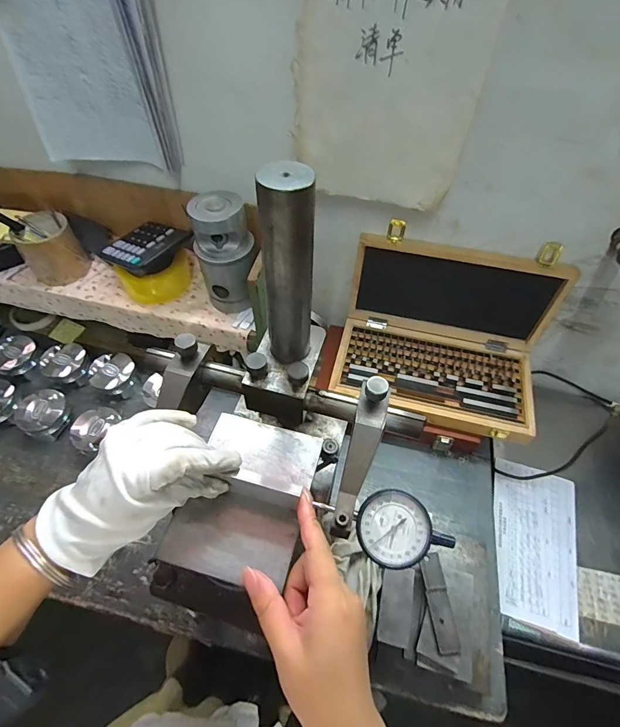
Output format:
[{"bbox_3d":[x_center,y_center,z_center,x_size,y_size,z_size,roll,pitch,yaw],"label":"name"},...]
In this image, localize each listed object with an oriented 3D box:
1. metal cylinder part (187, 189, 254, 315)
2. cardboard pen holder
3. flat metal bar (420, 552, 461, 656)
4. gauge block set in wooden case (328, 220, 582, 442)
[{"bbox_3d":[-0.135,-0.168,0.615,0.083,0.174,0.078,-9,54,-9],"label":"metal cylinder part"},{"bbox_3d":[-0.451,-0.204,0.677,0.091,0.095,0.095,-31,60,-22],"label":"cardboard pen holder"},{"bbox_3d":[0.164,0.304,0.497,0.027,0.009,0.107,-1,53,-3],"label":"flat metal bar"},{"bbox_3d":[0.232,-0.049,0.646,0.331,0.214,0.226,14,54,8],"label":"gauge block set in wooden case"}]

